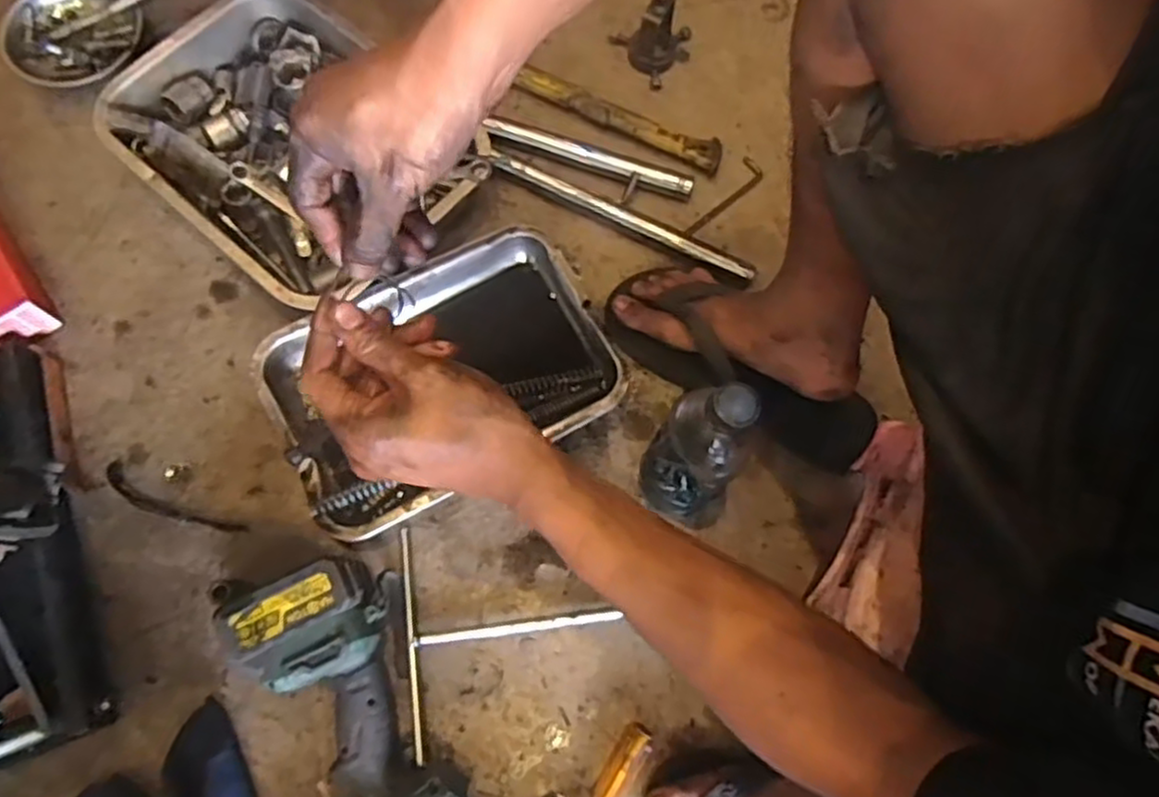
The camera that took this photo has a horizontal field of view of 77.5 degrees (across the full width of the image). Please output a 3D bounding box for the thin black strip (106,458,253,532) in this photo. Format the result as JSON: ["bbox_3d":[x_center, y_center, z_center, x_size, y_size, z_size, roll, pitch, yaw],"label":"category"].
[{"bbox_3d":[-0.369,0.096,0.652,0.142,0.004,0.026,23,73,6],"label":"thin black strip"}]

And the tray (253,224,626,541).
[{"bbox_3d":[-0.128,-0.021,0.674,0.300,0.051,0.217,-28,75,-10],"label":"tray"}]

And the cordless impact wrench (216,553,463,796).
[{"bbox_3d":[-0.188,0.252,0.568,0.157,0.076,0.249,-16,73,-6],"label":"cordless impact wrench"}]

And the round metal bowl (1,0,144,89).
[{"bbox_3d":[-0.560,-0.400,0.805,0.143,0.042,0.142,-10,72,-5],"label":"round metal bowl"}]

